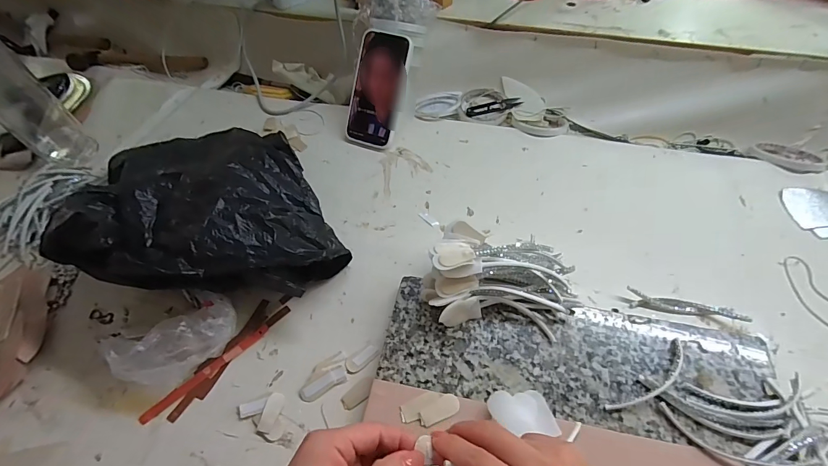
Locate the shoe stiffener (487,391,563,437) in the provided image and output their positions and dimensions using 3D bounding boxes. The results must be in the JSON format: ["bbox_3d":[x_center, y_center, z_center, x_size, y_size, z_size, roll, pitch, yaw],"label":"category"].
[{"bbox_3d":[0.099,0.164,0.349,0.060,0.020,0.037,0,55,3],"label":"shoe stiffener"}]

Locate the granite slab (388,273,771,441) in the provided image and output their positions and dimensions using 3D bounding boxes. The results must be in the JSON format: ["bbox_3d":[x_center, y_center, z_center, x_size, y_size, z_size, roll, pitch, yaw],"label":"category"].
[{"bbox_3d":[0.154,0.130,0.392,0.363,0.026,0.117,9,54,9],"label":"granite slab"}]

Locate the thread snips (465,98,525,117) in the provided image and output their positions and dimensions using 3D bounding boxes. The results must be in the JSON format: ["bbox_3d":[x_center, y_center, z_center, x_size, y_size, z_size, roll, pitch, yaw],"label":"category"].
[{"bbox_3d":[0.139,-0.222,0.667,0.097,0.012,0.028,-10,55,-3],"label":"thread snips"}]

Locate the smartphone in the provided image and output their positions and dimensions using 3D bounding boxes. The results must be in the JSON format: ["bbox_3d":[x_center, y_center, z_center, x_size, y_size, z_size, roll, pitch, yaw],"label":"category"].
[{"bbox_3d":[-0.058,-0.220,0.590,0.085,0.166,0.012,20,19,15],"label":"smartphone"}]

